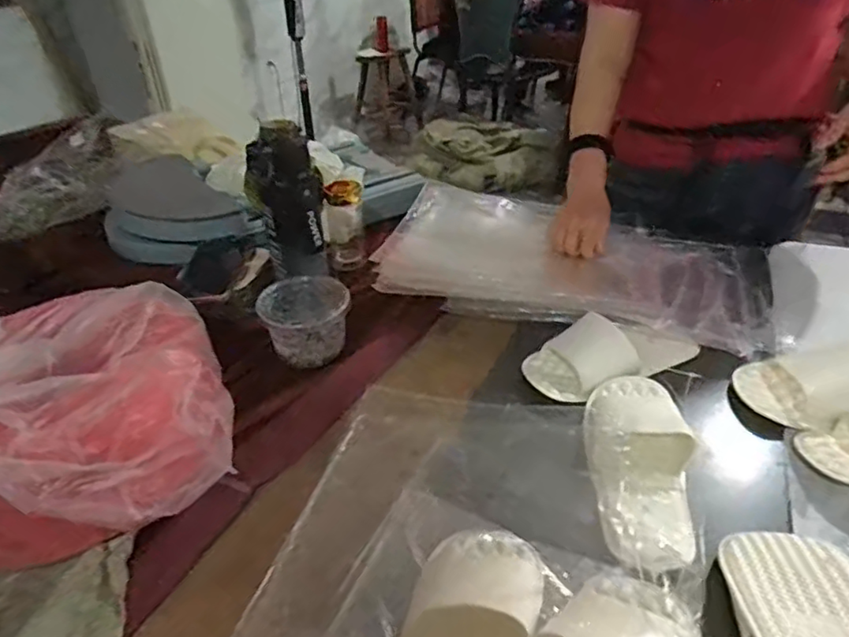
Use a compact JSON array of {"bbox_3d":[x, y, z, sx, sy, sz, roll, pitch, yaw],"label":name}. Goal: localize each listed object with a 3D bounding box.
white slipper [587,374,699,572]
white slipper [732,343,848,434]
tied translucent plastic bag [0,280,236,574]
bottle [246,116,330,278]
[{"bbox_3d":[0.215,0.134,0.610,0.098,0.052,0.250,6,35,12],"label":"white slipper"},{"bbox_3d":[0.497,0.062,0.687,0.259,0.054,0.119,-4,34,-4],"label":"white slipper"},{"bbox_3d":[-0.359,0.093,0.596,0.299,0.175,0.280,-17,37,-21],"label":"tied translucent plastic bag"},{"bbox_3d":[-0.188,-0.160,0.832,0.091,0.198,0.078,-11,35,-13],"label":"bottle"}]

